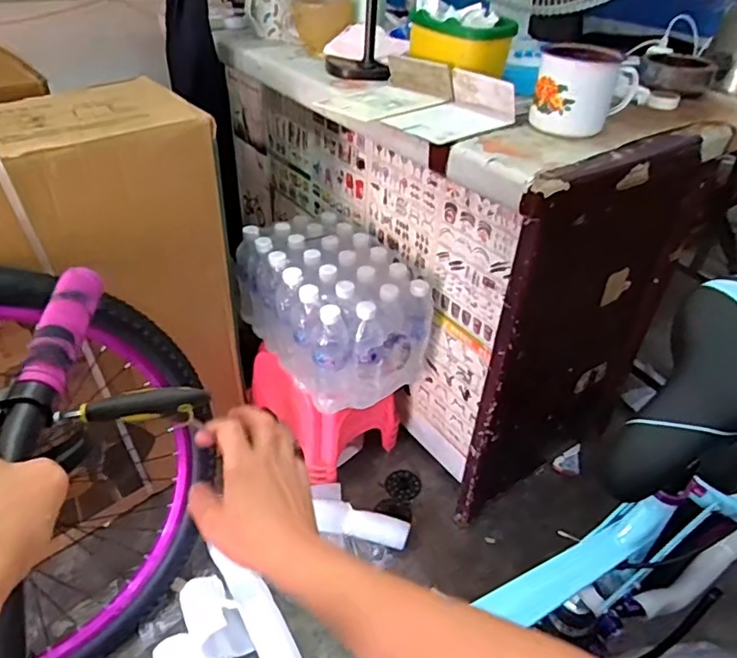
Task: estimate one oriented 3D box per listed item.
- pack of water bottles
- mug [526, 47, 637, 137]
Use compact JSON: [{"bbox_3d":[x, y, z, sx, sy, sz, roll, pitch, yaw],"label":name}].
[{"bbox_3d":[-0.068,-0.049,1.100,0.259,0.219,0.355,-22,45,-29],"label":"pack of water bottles"},{"bbox_3d":[0.283,-0.311,0.740,0.124,0.091,0.116,15,39,13],"label":"mug"}]

